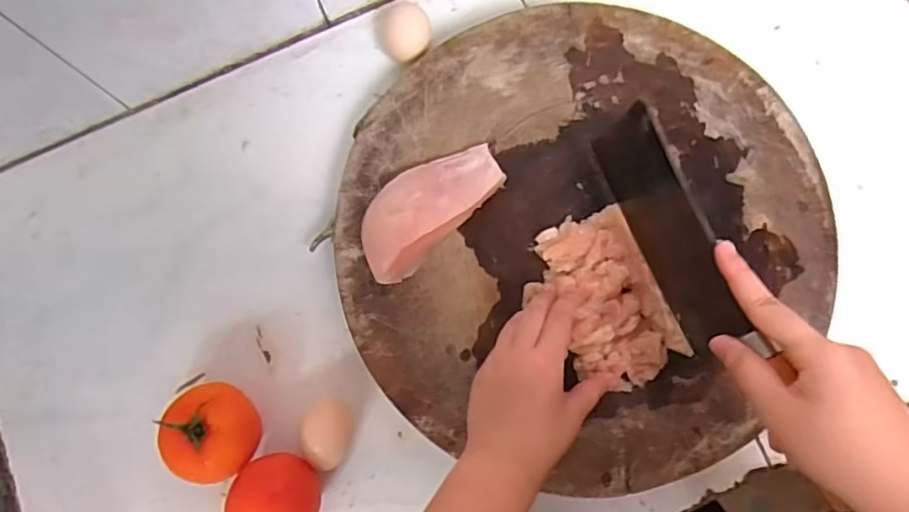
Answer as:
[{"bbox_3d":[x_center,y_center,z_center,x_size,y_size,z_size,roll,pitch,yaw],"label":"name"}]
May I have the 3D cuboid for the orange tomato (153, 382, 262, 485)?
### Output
[{"bbox_3d":[-0.186,0.135,0.461,0.065,0.063,0.068,0,81,1],"label":"orange tomato"}]

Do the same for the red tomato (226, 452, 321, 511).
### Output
[{"bbox_3d":[-0.136,0.179,0.449,0.059,0.061,0.056,-6,81,0],"label":"red tomato"}]

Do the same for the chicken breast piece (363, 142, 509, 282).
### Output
[{"bbox_3d":[-0.023,-0.042,0.458,0.128,0.037,0.061,-43,82,-5],"label":"chicken breast piece"}]

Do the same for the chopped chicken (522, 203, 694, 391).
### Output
[{"bbox_3d":[0.112,0.034,0.448,0.088,0.016,0.130,-24,81,-3],"label":"chopped chicken"}]

